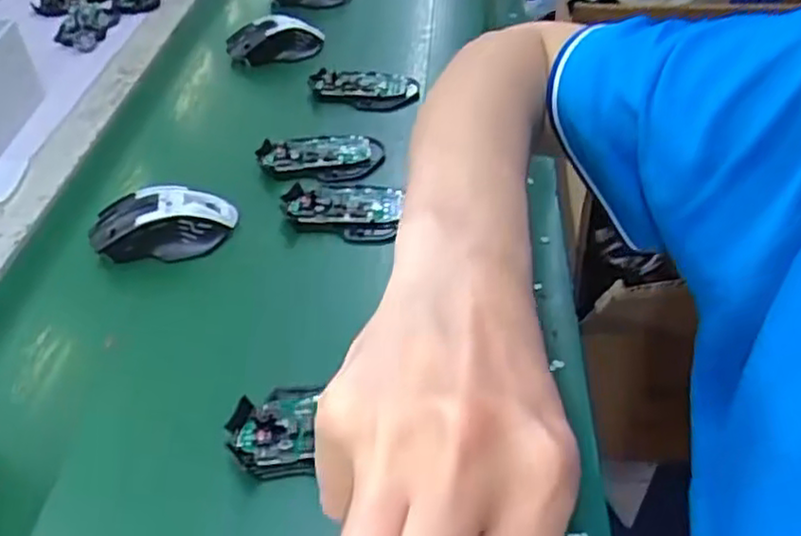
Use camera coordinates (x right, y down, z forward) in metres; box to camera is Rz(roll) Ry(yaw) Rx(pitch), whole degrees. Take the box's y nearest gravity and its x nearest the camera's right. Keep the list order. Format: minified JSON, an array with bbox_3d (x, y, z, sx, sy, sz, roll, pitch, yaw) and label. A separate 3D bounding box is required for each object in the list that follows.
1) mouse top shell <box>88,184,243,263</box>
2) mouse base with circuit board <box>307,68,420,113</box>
[{"bbox_3d":[-0.197,-0.036,0.586,0.114,0.042,0.056,-3,41,-3],"label":"mouse top shell"},{"bbox_3d":[-0.041,-0.192,0.758,0.118,0.012,0.077,5,41,6],"label":"mouse base with circuit board"}]

